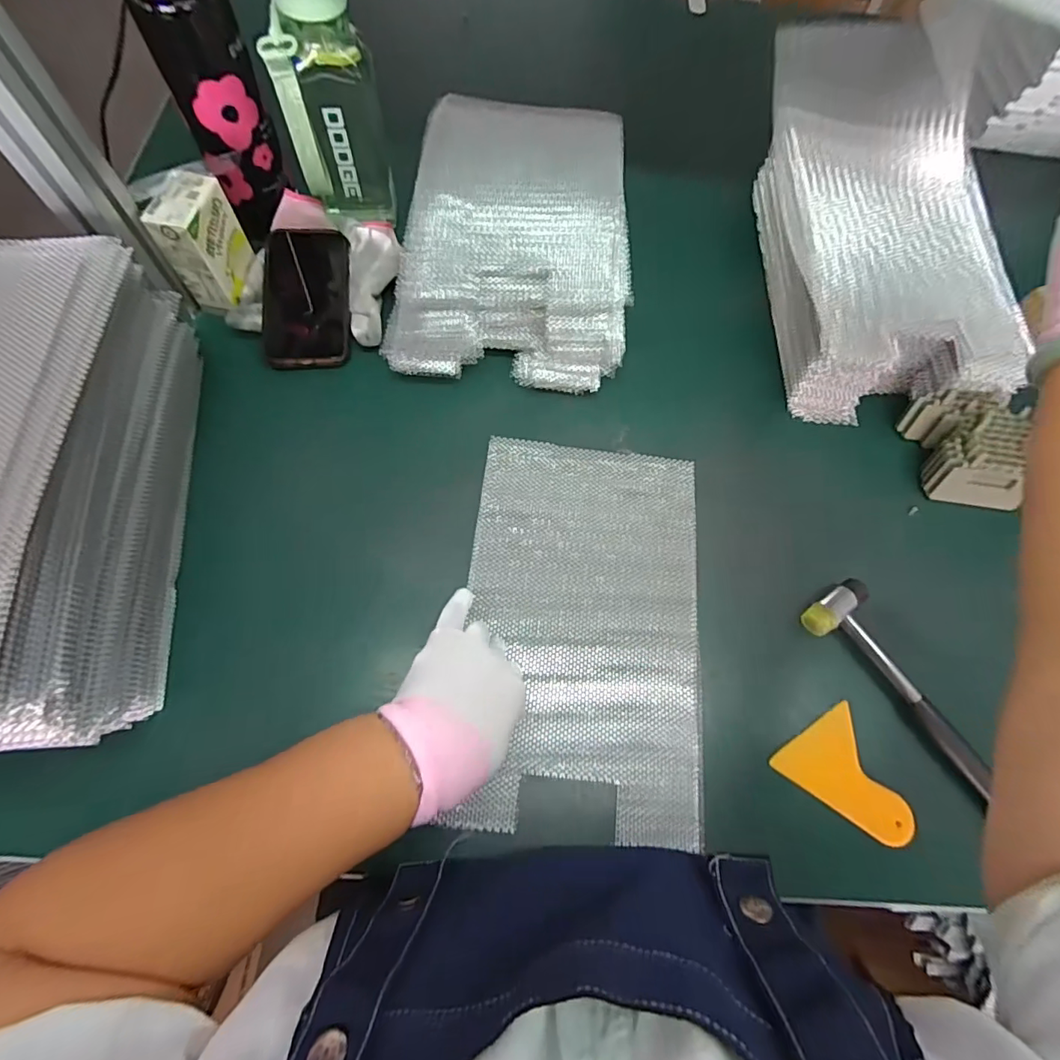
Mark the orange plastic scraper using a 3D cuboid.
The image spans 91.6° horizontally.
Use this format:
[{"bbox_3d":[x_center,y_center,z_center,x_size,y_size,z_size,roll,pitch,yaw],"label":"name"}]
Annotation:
[{"bbox_3d":[0.253,0.201,0.406,0.074,0.007,0.097,-31,74,-15],"label":"orange plastic scraper"}]

